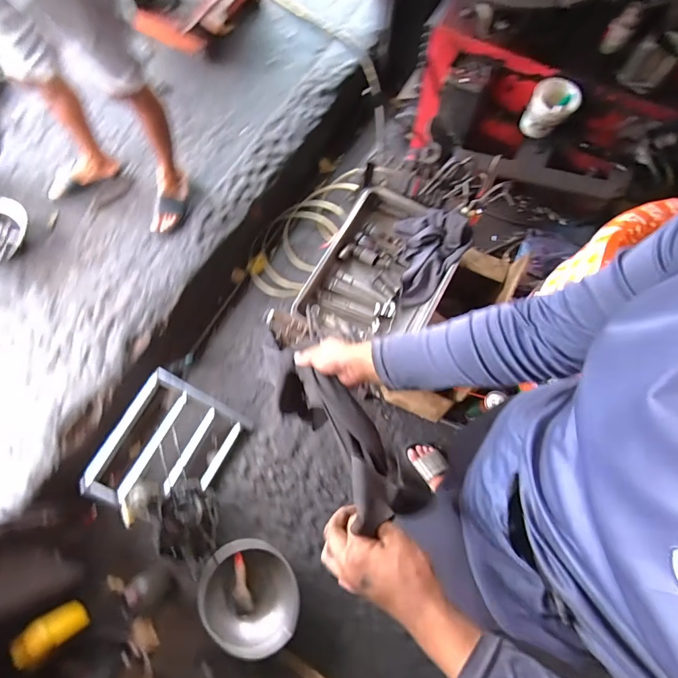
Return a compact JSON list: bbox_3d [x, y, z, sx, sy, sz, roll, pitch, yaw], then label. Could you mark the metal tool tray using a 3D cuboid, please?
[{"bbox_3d":[0.127,-0.197,1.138,0.353,0.057,0.488,25,73,9],"label":"metal tool tray"}]

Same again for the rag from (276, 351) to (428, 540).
[{"bbox_3d":[-0.009,0.124,0.559,0.088,0.085,0.324,-35,40,-11],"label":"rag"}]

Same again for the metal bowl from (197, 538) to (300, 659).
[{"bbox_3d":[-0.269,0.775,1.190,0.295,0.087,0.281,0,71,0],"label":"metal bowl"}]

